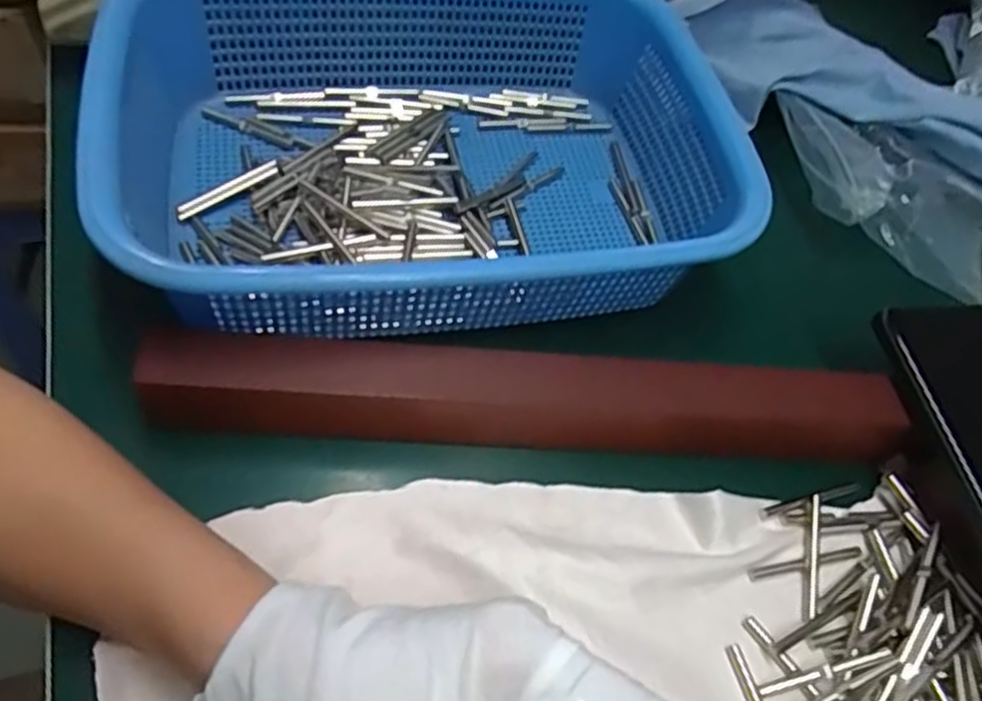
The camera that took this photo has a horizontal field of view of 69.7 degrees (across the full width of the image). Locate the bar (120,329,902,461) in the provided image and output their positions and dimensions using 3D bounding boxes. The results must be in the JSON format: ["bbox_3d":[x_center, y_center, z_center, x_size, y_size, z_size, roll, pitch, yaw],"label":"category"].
[{"bbox_3d":[0.022,0.022,0.298,0.306,0.059,0.031,5,58,-6],"label":"bar"}]

